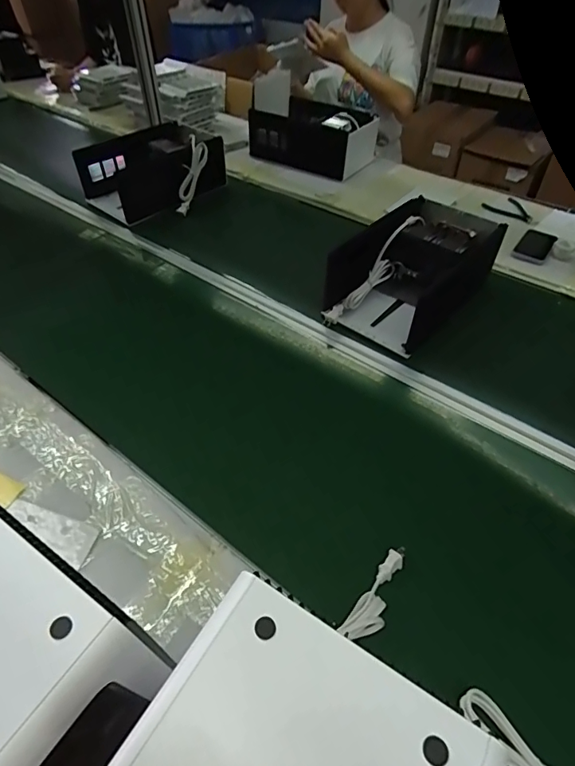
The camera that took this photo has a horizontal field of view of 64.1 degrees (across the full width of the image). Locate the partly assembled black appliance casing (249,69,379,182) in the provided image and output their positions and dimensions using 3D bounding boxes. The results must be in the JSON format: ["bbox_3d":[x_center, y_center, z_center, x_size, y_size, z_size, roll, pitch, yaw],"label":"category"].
[{"bbox_3d":[0.065,-0.784,1.380,0.368,0.207,0.197,23,52,20],"label":"partly assembled black appliance casing"}]

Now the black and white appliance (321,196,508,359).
[{"bbox_3d":[0.258,-0.235,0.920,0.217,0.132,0.347,31,55,26],"label":"black and white appliance"}]

